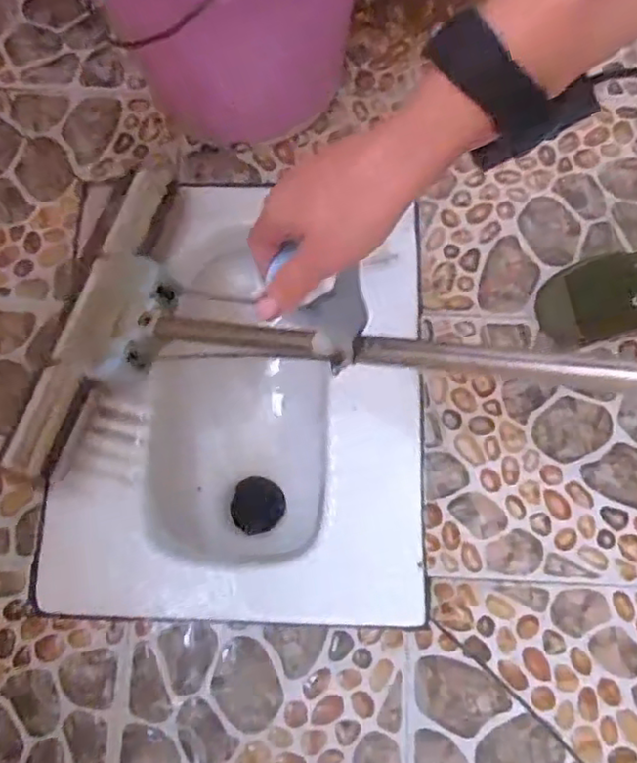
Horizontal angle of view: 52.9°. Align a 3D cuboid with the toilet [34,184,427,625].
[{"bbox_3d":[-0.092,0.033,0.858,0.421,0.223,0.515,1,77,0],"label":"toilet"}]

